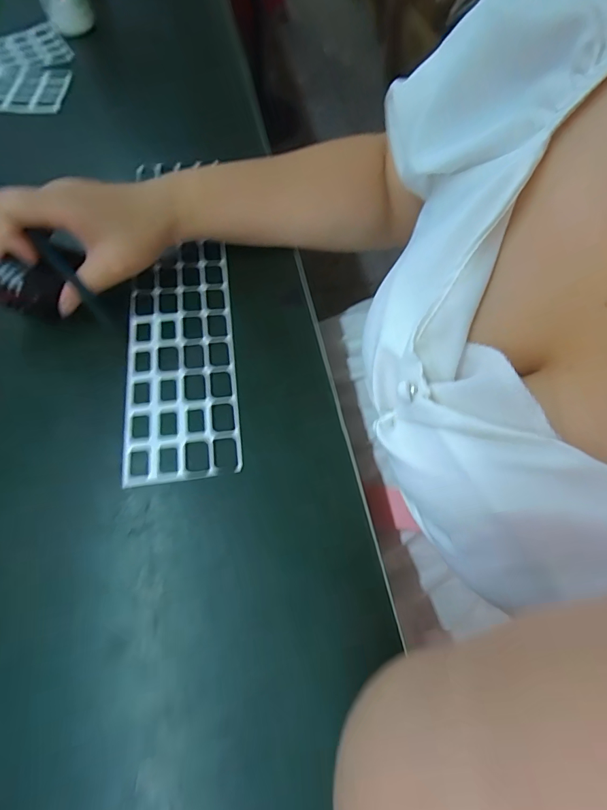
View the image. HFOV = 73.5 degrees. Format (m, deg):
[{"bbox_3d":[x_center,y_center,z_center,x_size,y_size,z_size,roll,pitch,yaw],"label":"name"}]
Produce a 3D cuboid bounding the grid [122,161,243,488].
[{"bbox_3d":[-0.100,-0.096,0.331,0.076,0.010,0.316,-6,63,-6],"label":"grid"}]

